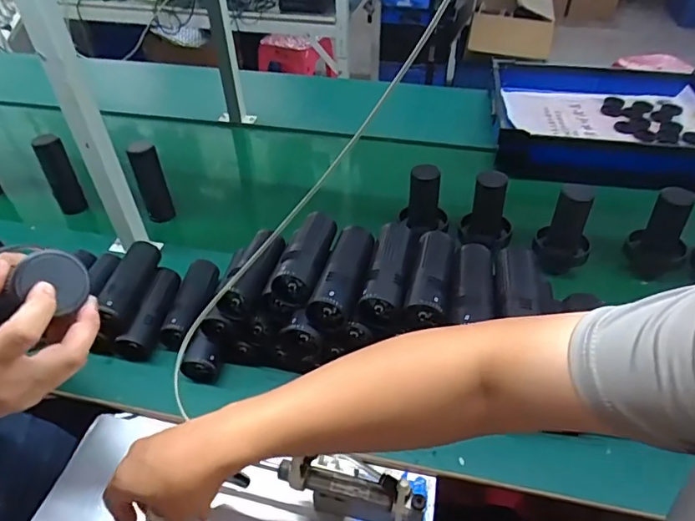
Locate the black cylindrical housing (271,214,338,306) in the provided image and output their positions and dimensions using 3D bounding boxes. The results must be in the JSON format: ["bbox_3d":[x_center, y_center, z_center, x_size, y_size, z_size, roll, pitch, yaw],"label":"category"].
[{"bbox_3d":[-0.057,-0.011,0.735,0.059,0.051,0.156,10,44,11],"label":"black cylindrical housing"}]

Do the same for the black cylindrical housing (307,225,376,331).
[{"bbox_3d":[0.002,0.019,0.702,0.061,0.054,0.161,12,44,14],"label":"black cylindrical housing"}]

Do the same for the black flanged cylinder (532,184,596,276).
[{"bbox_3d":[0.402,-0.068,0.918,0.091,0.160,0.084,11,44,13],"label":"black flanged cylinder"}]

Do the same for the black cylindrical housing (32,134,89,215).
[{"bbox_3d":[-0.603,-0.171,1.066,0.049,0.187,0.051,0,43,0],"label":"black cylindrical housing"}]

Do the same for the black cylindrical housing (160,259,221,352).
[{"bbox_3d":[-0.261,0.070,0.853,0.047,0.057,0.155,9,44,10],"label":"black cylindrical housing"}]

